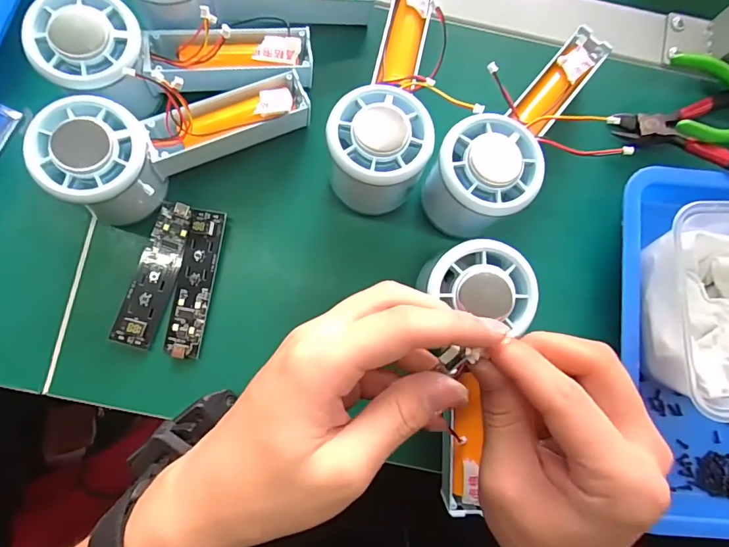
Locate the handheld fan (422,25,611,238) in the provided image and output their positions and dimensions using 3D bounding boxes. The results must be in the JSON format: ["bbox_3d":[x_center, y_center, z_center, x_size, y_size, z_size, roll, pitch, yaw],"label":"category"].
[{"bbox_3d":[0.093,-0.091,0.275,0.063,0.056,0.158,32,81,2],"label":"handheld fan"}]

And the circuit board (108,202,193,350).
[{"bbox_3d":[-0.130,0.000,0.280,0.023,0.006,0.091,19,81,-14],"label":"circuit board"}]

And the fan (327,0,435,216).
[{"bbox_3d":[0.010,-0.109,0.274,0.059,0.060,0.165,5,82,-2],"label":"fan"}]

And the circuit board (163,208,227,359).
[{"bbox_3d":[-0.106,0.006,0.281,0.023,0.012,0.092,10,81,-2],"label":"circuit board"}]

